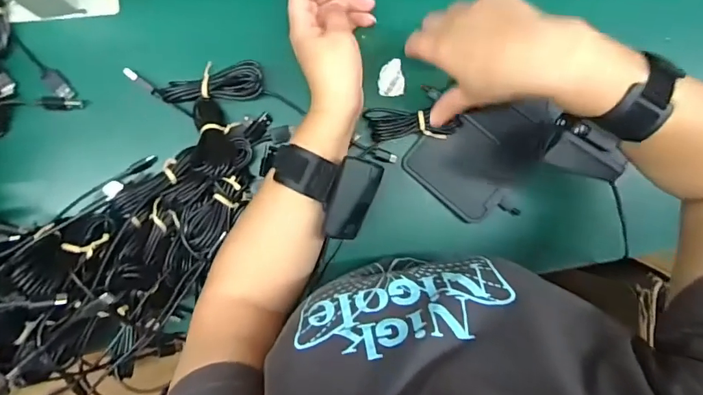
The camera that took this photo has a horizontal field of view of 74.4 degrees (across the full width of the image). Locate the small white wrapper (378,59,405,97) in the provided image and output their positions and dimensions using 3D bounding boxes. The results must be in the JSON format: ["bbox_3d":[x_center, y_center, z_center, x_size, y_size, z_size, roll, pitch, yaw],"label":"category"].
[{"bbox_3d":[0.039,-0.117,0.453,0.024,0.006,0.035,-4,90,-6],"label":"small white wrapper"}]

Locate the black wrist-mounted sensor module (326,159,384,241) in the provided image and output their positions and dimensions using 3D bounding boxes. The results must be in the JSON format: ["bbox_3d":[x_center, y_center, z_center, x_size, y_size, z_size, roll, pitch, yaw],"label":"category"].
[{"bbox_3d":[0.002,0.003,0.385,0.030,0.015,0.070,18,108,-5],"label":"black wrist-mounted sensor module"}]

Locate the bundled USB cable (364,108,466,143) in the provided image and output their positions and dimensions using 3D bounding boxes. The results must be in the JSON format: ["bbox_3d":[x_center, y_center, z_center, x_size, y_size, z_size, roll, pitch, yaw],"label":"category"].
[{"bbox_3d":[0.059,-0.068,0.446,0.090,0.015,0.032,5,89,4],"label":"bundled USB cable"}]

